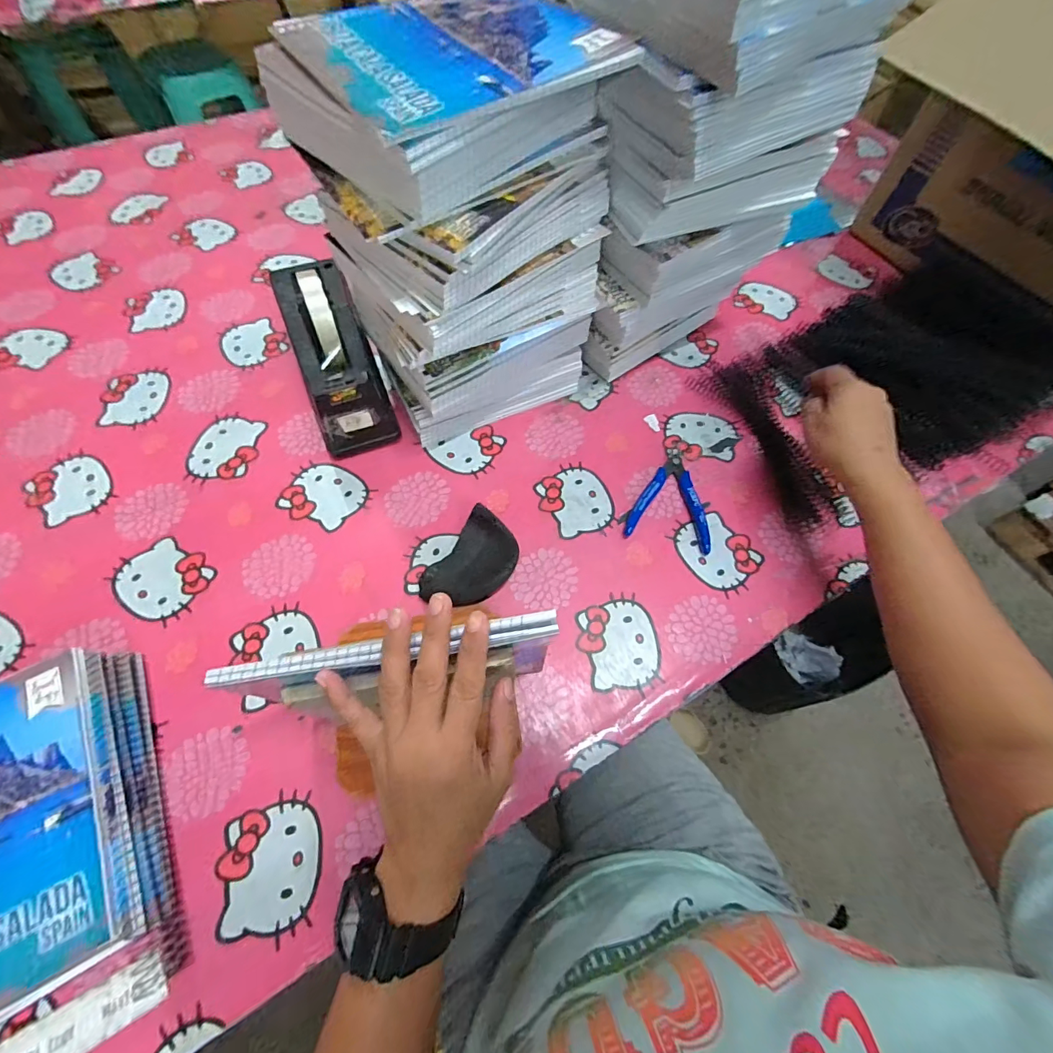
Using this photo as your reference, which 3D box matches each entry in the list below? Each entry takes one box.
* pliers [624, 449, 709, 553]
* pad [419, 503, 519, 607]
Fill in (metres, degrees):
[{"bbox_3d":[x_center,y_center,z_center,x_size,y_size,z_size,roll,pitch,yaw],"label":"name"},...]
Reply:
[{"bbox_3d":[0.157,-0.036,0.486,0.084,0.018,0.120,14,63,6],"label":"pliers"},{"bbox_3d":[-0.049,0.037,0.435,0.067,0.024,0.099,31,66,14],"label":"pad"}]

